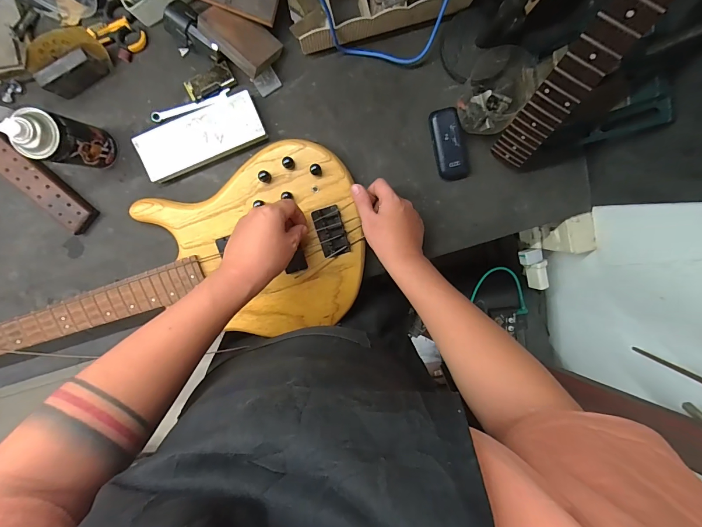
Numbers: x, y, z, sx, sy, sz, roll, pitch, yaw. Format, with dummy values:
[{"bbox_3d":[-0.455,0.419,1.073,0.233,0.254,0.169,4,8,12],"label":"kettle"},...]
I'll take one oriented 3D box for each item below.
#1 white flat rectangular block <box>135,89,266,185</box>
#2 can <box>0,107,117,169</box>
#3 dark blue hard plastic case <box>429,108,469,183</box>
[{"bbox_3d":[-0.240,-0.201,0.549,0.197,0.023,0.079,-23,100,2],"label":"white flat rectangular block"},{"bbox_3d":[-0.404,-0.173,0.481,0.057,0.152,0.065,4,99,-3],"label":"can"},{"bbox_3d":[0.165,-0.197,0.564,0.052,0.017,0.113,-13,100,0],"label":"dark blue hard plastic case"}]

